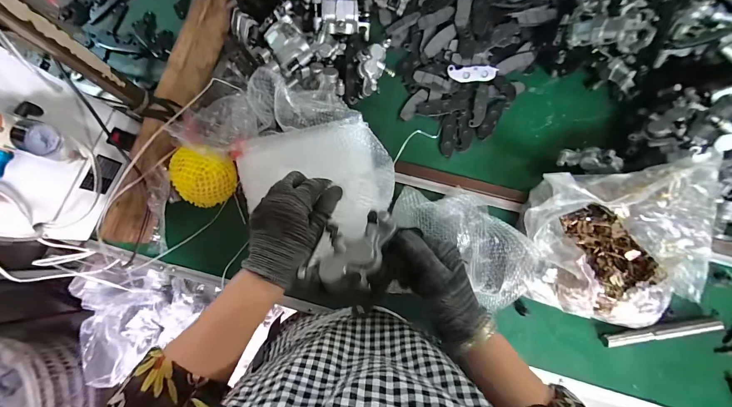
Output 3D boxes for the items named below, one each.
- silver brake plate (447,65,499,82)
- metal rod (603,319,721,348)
[{"bbox_3d":[0.204,-0.250,0.598,0.091,0.004,0.031,0,116,2],"label":"silver brake plate"},{"bbox_3d":[0.483,0.210,0.506,0.186,0.018,0.020,-9,80,-3],"label":"metal rod"}]

